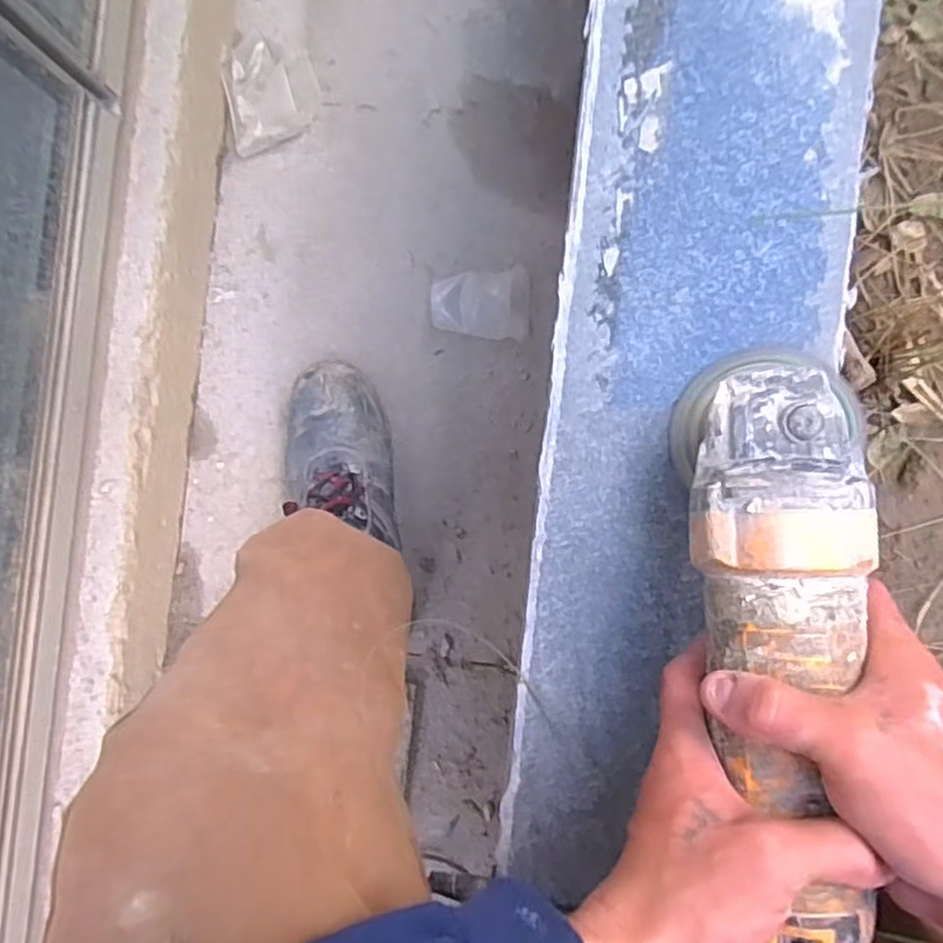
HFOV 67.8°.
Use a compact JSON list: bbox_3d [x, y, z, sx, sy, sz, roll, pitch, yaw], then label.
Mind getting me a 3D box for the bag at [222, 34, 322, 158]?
[{"bbox_3d":[-0.224,-0.425,0.780,0.103,0.022,0.120,-13,91,4],"label":"bag"}]

